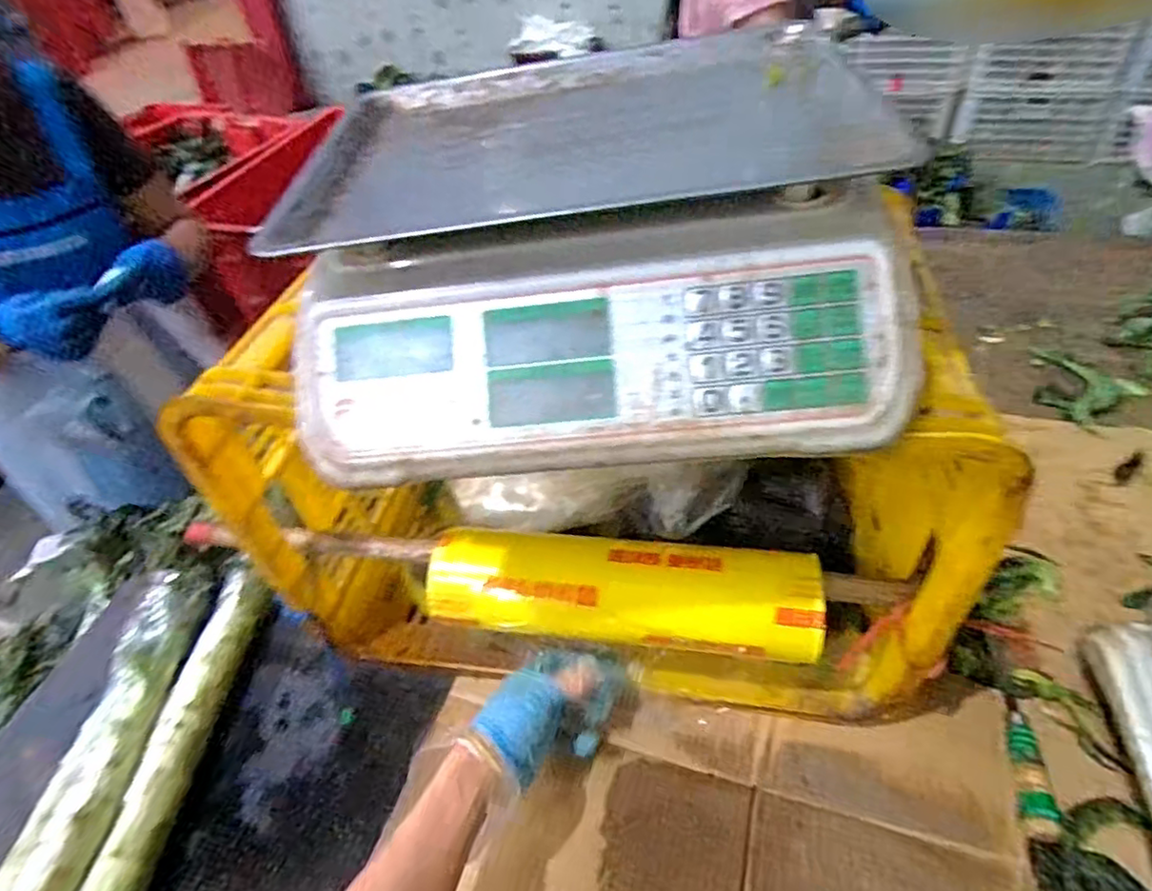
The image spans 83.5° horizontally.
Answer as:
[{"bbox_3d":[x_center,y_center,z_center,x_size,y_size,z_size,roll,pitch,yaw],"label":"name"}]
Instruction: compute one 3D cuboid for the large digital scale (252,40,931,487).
[{"bbox_3d":[0.006,-0.124,0.379,0.331,0.108,0.289,-4,46,2],"label":"large digital scale"}]

